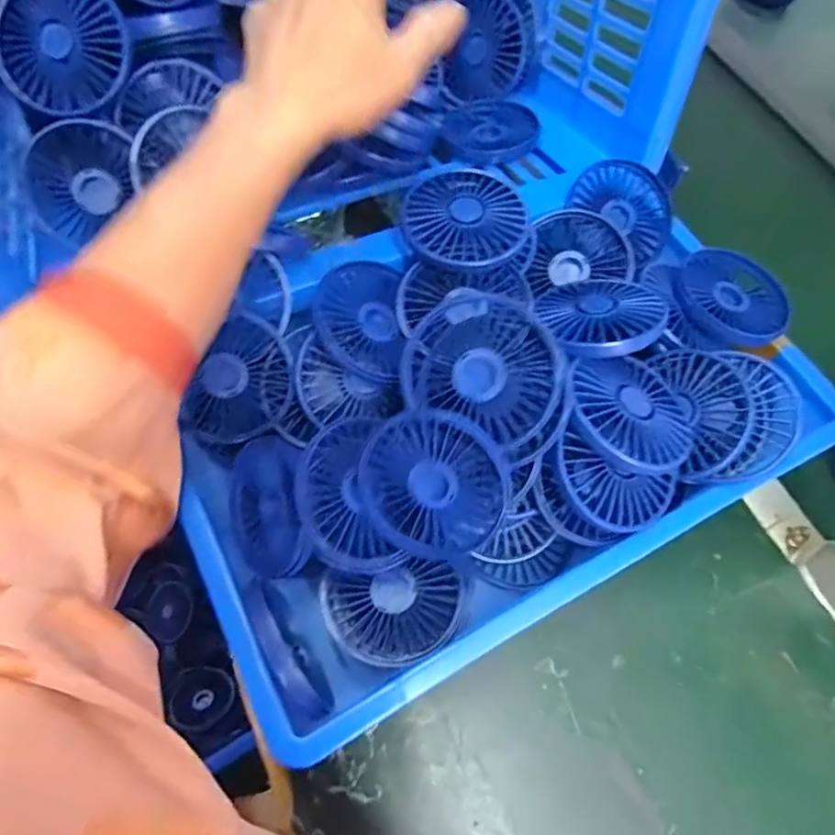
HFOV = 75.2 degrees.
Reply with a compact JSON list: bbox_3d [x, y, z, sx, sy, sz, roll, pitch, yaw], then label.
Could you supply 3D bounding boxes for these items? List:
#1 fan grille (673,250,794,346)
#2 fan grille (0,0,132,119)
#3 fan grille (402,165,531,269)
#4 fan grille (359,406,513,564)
[{"bbox_3d":[0.234,-0.090,0.404,0.082,0.009,0.078,31,66,8],"label":"fan grille"},{"bbox_3d":[-0.235,-0.247,0.361,0.085,0.014,0.081,-1,99,-4],"label":"fan grille"},{"bbox_3d":[0.032,-0.138,0.368,0.083,0.006,0.087,2,65,-5],"label":"fan grille"},{"bbox_3d":[0.009,0.040,0.317,0.087,0.086,0.015,32,23,7],"label":"fan grille"}]

